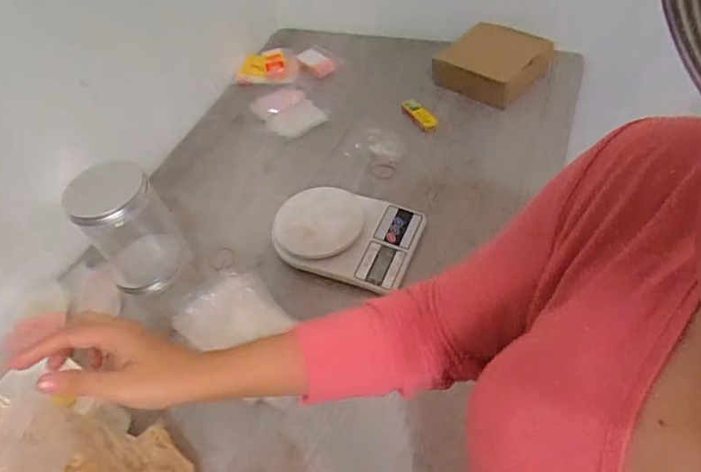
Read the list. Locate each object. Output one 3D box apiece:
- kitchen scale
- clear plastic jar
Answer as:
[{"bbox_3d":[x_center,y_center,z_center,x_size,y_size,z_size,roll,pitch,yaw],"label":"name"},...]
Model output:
[{"bbox_3d":[-0.007,-0.006,0.739,0.204,0.026,0.149,10,53,17],"label":"kitchen scale"},{"bbox_3d":[-0.261,-0.007,0.608,0.093,0.153,0.093,-5,50,6],"label":"clear plastic jar"}]

